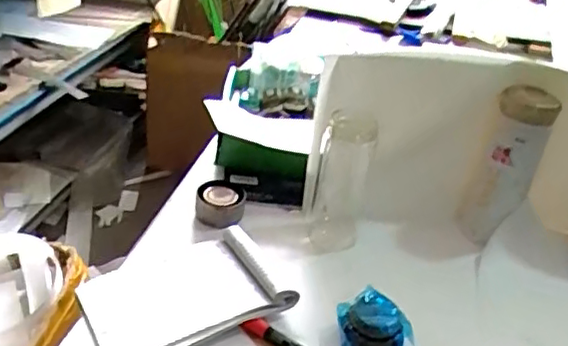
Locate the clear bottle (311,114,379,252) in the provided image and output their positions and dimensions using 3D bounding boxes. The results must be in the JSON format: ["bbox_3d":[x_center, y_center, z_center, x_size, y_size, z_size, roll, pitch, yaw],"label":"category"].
[{"bbox_3d":[0.069,0.011,0.771,0.064,0.161,0.065,10,32,4],"label":"clear bottle"}]

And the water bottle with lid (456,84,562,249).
[{"bbox_3d":[0.286,-0.012,0.813,0.063,0.198,0.054,-14,38,-31],"label":"water bottle with lid"}]

